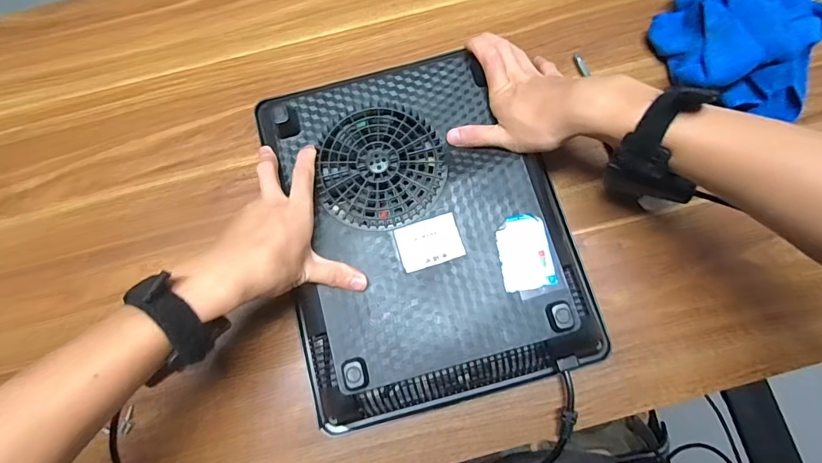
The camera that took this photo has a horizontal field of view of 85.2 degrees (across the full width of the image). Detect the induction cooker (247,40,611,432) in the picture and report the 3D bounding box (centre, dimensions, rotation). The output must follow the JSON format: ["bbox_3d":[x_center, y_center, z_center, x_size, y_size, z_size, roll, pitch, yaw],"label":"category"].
[{"bbox_3d":[0.011,-0.006,0.423,0.265,0.053,0.324,-14,78,-4],"label":"induction cooker"}]

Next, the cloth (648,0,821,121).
[{"bbox_3d":[0.328,-0.189,0.444,0.144,0.085,0.151,-5,77,-2],"label":"cloth"}]

